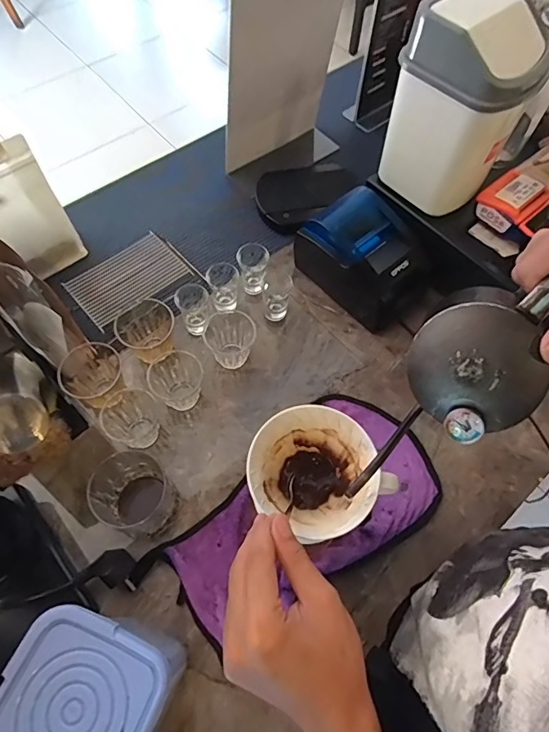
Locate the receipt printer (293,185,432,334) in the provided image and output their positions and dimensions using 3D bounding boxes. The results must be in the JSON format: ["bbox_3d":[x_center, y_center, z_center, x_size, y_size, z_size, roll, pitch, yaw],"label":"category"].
[{"bbox_3d":[0.134,-0.158,0.675,0.131,0.107,0.174,-38,71,-19],"label":"receipt printer"}]

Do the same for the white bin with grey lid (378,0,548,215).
[{"bbox_3d":[0.230,-0.326,0.579,0.146,0.211,0.131,37,68,15],"label":"white bin with grey lid"}]

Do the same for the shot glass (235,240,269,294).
[{"bbox_3d":[-0.032,-0.142,0.677,0.045,0.063,0.049,8,63,2],"label":"shot glass"}]

